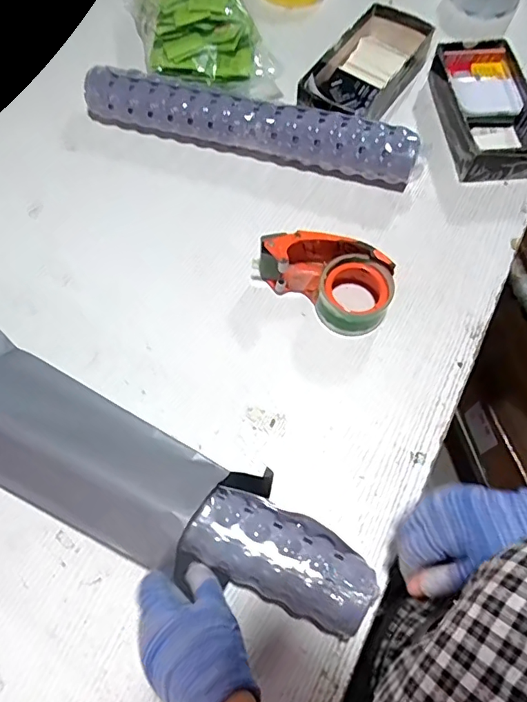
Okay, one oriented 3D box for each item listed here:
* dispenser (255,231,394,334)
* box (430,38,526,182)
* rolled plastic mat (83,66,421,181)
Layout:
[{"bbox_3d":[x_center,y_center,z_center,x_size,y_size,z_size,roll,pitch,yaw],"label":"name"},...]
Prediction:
[{"bbox_3d":[0.077,-0.090,0.585,0.156,0.064,0.089,38,70,16],"label":"dispenser"},{"bbox_3d":[0.310,-0.339,0.706,0.113,0.061,0.214,-8,65,-4],"label":"box"},{"bbox_3d":[-0.022,-0.305,0.681,0.466,0.069,0.060,16,66,7],"label":"rolled plastic mat"}]

